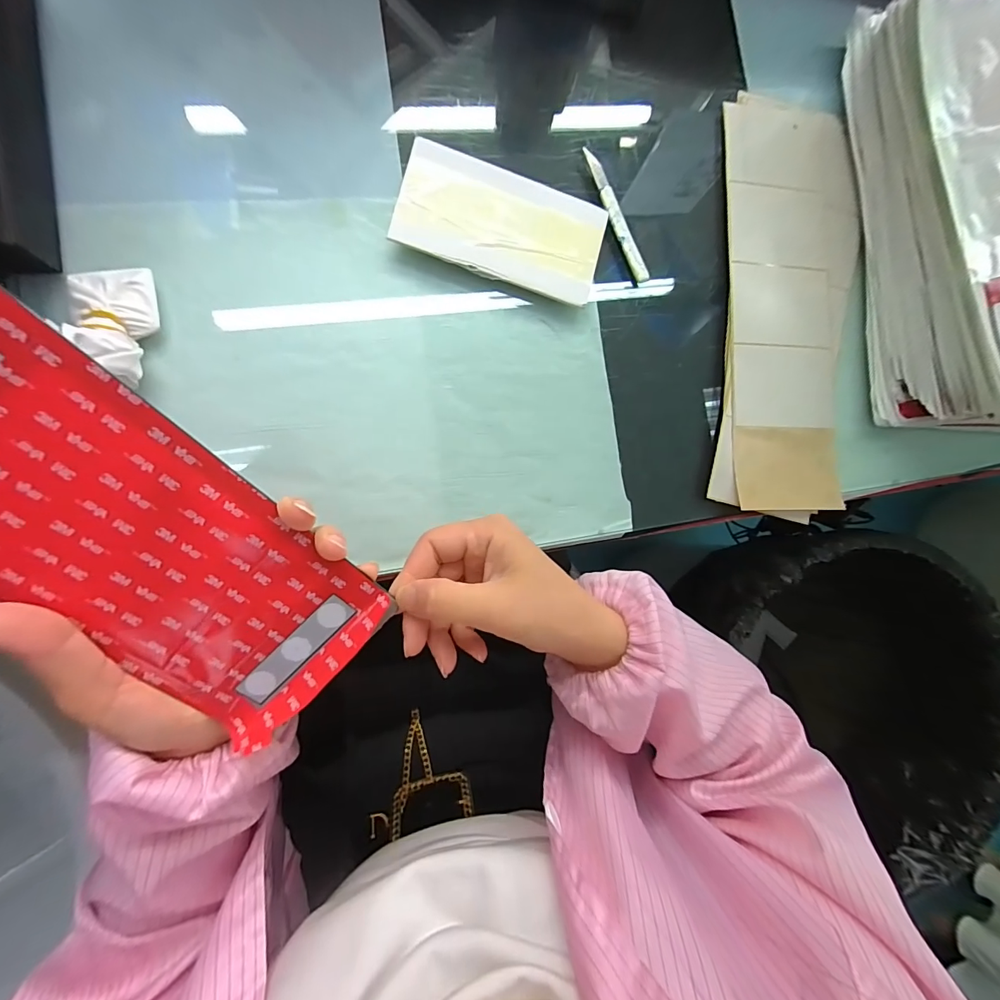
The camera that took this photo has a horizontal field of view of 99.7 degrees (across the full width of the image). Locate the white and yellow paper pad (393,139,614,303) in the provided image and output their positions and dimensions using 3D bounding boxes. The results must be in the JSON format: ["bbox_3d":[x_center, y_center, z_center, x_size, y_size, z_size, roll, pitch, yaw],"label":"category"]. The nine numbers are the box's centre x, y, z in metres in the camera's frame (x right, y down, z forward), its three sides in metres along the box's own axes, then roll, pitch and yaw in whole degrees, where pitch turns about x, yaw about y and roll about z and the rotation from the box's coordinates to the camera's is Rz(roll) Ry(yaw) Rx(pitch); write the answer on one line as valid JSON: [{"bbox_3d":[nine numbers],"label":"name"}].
[{"bbox_3d":[0.002,-0.203,0.316,0.149,0.013,0.083,17,85,-8],"label":"white and yellow paper pad"}]

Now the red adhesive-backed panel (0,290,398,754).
[{"bbox_3d":[-0.147,0.023,0.178,0.097,0.010,0.192,-44,116,-4],"label":"red adhesive-backed panel"}]

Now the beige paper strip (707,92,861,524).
[{"bbox_3d":[0.239,-0.166,0.348,0.116,0.009,0.353,5,87,-9],"label":"beige paper strip"}]

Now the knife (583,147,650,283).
[{"bbox_3d":[0.091,-0.224,0.332,0.012,0.008,0.114,-24,91,-9],"label":"knife"}]

